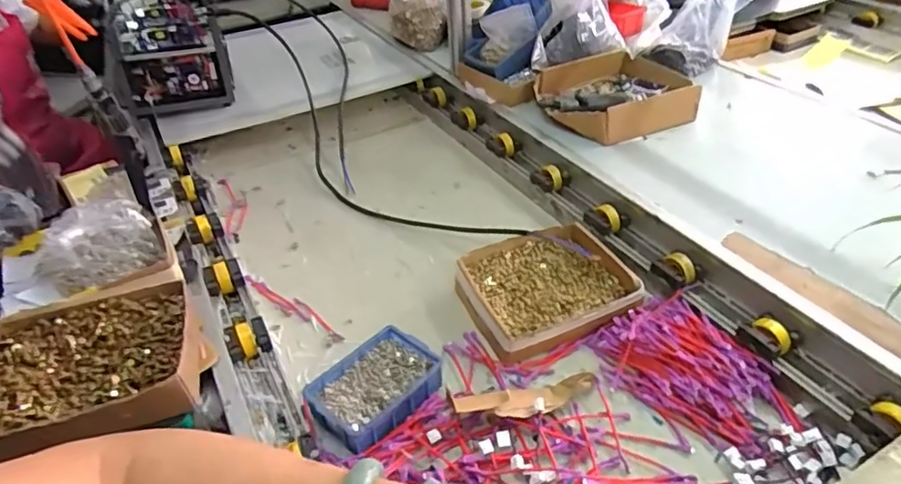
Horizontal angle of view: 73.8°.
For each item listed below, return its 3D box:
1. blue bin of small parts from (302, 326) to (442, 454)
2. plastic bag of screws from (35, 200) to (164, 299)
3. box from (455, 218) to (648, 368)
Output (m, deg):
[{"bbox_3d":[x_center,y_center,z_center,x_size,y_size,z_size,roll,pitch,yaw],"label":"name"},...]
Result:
[{"bbox_3d":[-0.091,0.178,0.728,0.098,0.049,0.151,29,49,36],"label":"blue bin of small parts"},{"bbox_3d":[-0.461,0.004,0.789,0.142,0.065,0.117,-32,45,-31],"label":"plastic bag of screws"},{"bbox_3d":[0.135,0.066,0.860,0.226,0.052,0.198,-14,38,-12],"label":"box"}]

